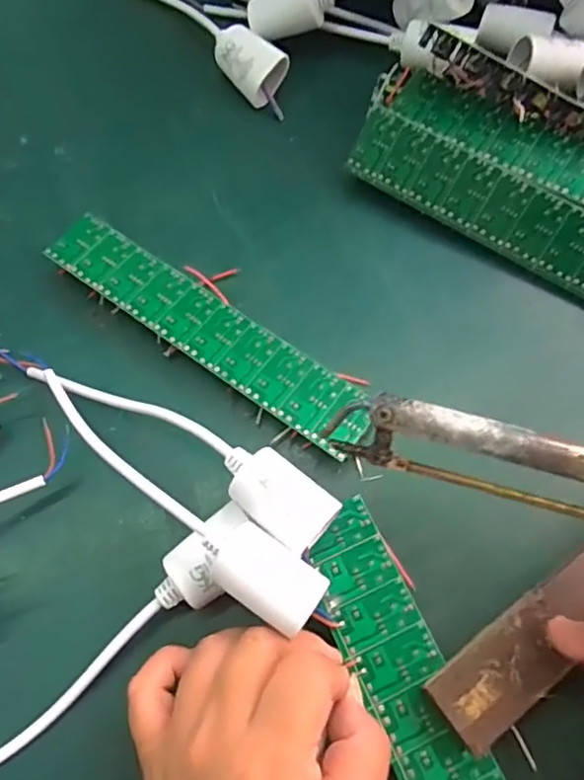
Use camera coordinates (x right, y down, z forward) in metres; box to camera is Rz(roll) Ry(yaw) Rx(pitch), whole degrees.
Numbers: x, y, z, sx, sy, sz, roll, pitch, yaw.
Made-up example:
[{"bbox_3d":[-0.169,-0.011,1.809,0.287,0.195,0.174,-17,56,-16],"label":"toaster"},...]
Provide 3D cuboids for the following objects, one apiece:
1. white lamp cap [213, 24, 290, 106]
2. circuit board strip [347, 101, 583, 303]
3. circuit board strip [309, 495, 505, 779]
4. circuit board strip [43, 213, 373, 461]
[{"bbox_3d":[-0.029,-0.209,0.387,0.028,0.027,0.051,-42,73,-12],"label":"white lamp cap"},{"bbox_3d":[0.124,-0.092,0.329,0.200,0.006,0.041,32,112,11],"label":"circuit board strip"},{"bbox_3d":[0.056,0.137,0.248,0.037,0.005,0.185,-23,68,-7],"label":"circuit board strip"},{"bbox_3d":[-0.048,-0.033,0.324,0.193,0.015,0.037,36,75,14],"label":"circuit board strip"}]

